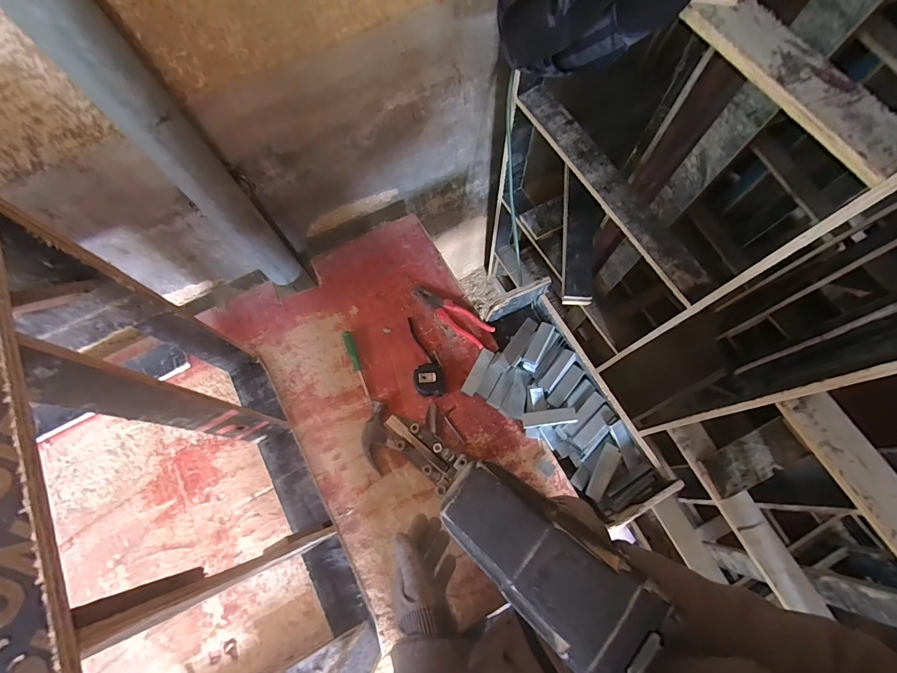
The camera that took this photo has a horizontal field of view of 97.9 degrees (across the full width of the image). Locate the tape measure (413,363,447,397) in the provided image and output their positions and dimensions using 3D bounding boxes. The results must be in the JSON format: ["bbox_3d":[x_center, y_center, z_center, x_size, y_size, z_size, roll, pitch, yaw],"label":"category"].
[{"bbox_3d":[-0.039,0.091,0.794,0.063,0.038,0.068,-9,70,0],"label":"tape measure"}]

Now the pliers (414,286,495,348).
[{"bbox_3d":[0.005,-0.048,0.840,0.188,0.013,0.053,33,75,13],"label":"pliers"}]

